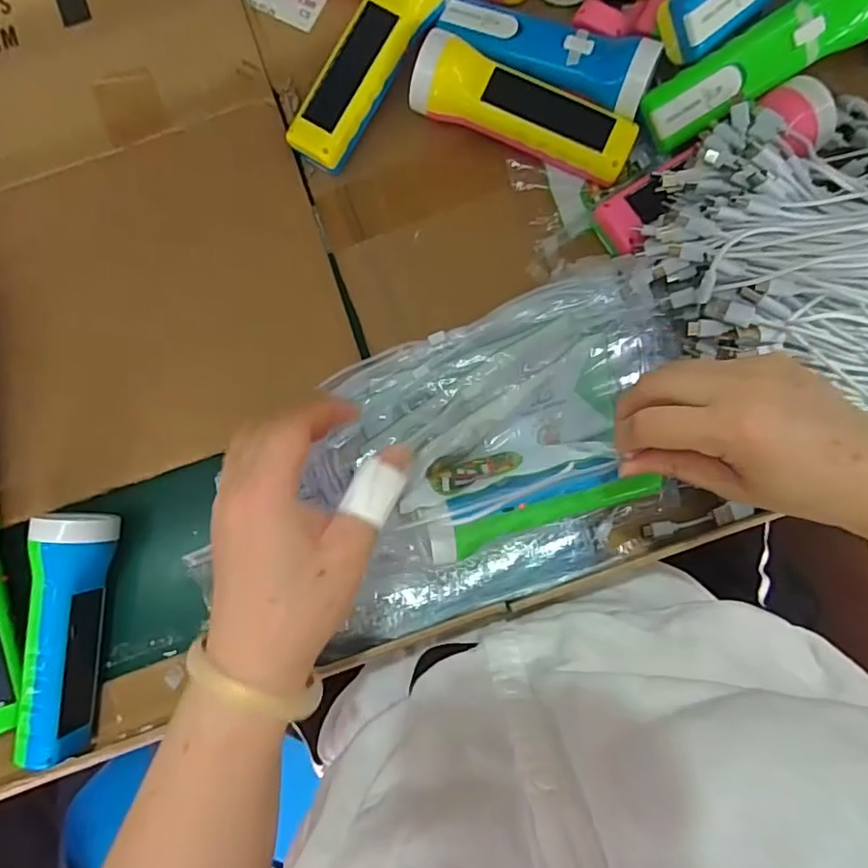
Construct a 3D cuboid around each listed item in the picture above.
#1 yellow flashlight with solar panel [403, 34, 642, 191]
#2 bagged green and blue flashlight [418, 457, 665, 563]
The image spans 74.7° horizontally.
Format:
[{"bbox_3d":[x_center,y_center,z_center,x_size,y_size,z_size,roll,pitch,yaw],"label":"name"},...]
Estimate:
[{"bbox_3d":[0.063,-0.232,0.412,0.165,0.041,0.052,21,85,3],"label":"yellow flashlight with solar panel"},{"bbox_3d":[0.069,0.041,0.340,0.150,0.033,0.036,-13,86,-8],"label":"bagged green and blue flashlight"}]

